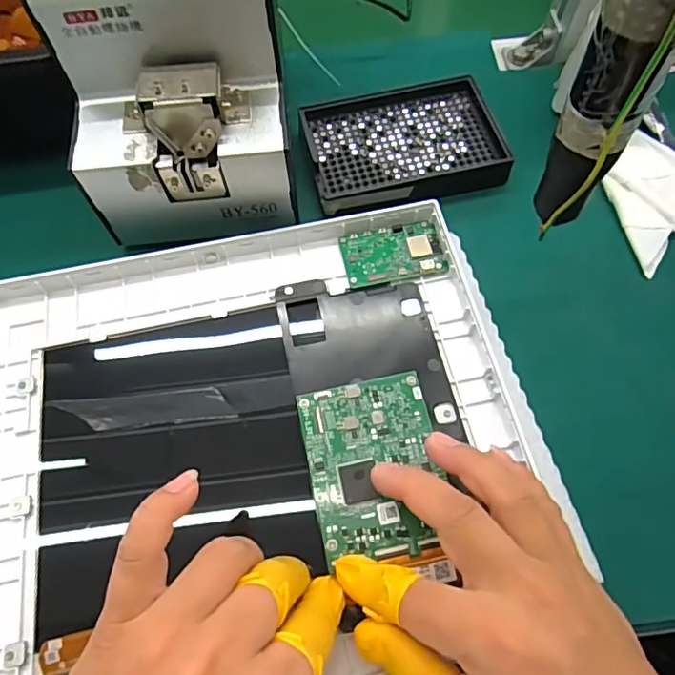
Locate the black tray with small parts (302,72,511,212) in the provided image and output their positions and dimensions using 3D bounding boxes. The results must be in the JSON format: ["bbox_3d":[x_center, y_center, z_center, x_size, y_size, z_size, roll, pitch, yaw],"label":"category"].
[{"bbox_3d":[0.047,-0.143,0.390,0.135,0.013,0.105,-12,64,-5],"label":"black tray with small parts"}]

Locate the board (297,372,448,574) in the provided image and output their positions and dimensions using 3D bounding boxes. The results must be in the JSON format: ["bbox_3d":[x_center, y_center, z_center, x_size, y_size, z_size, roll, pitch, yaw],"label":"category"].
[{"bbox_3d":[0.020,0.066,0.283,0.068,0.004,0.090,-11,64,-3],"label":"board"}]

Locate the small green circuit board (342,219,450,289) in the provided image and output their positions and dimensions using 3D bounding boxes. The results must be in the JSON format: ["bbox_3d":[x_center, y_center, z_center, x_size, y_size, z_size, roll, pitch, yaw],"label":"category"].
[{"bbox_3d":[0.036,-0.055,0.345,0.063,0.004,0.040,-10,64,-4],"label":"small green circuit board"}]

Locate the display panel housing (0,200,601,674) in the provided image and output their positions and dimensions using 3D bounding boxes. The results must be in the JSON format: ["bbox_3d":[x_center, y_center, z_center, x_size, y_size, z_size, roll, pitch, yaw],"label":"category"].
[{"bbox_3d":[-0.052,0.053,0.297,0.327,0.027,0.245,-12,64,-3],"label":"display panel housing"}]

